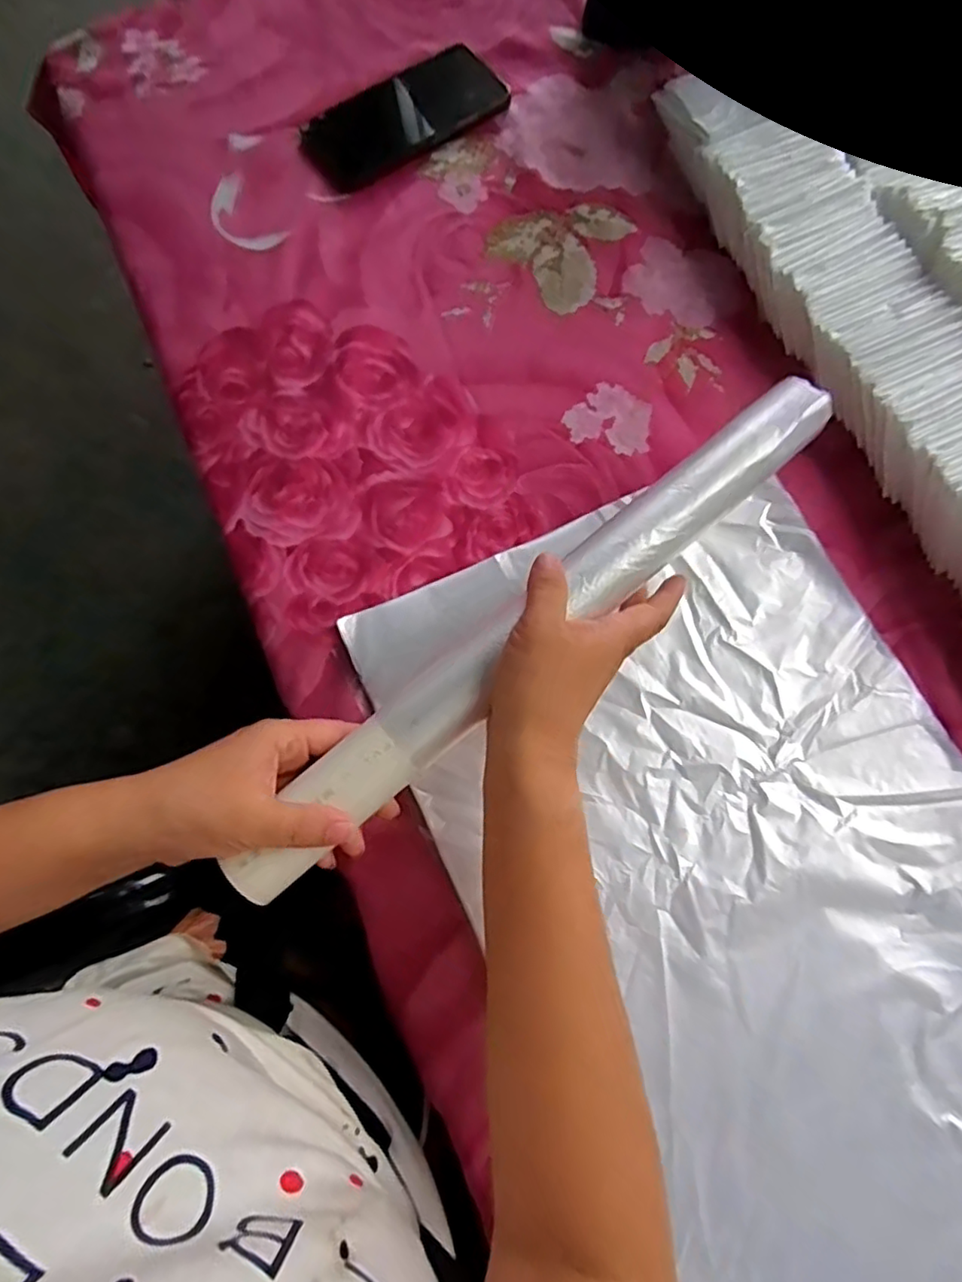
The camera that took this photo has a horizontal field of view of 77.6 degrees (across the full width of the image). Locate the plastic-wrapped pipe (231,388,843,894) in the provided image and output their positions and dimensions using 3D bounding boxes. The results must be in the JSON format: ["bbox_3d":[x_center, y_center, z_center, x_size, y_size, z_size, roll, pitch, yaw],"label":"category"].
[{"bbox_3d":[0.034,-0.013,0.316,0.397,0.026,0.038,-40,79,-8],"label":"plastic-wrapped pipe"}]

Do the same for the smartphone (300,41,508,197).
[{"bbox_3d":[-0.060,-0.422,0.480,0.163,0.011,0.066,-32,92,-6],"label":"smartphone"}]

